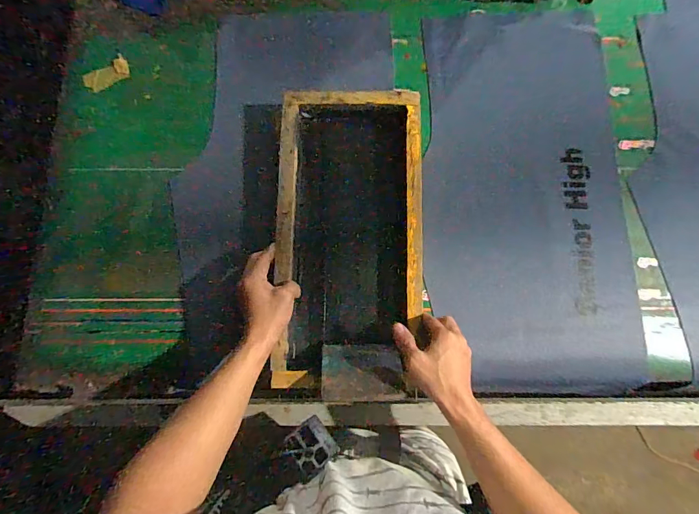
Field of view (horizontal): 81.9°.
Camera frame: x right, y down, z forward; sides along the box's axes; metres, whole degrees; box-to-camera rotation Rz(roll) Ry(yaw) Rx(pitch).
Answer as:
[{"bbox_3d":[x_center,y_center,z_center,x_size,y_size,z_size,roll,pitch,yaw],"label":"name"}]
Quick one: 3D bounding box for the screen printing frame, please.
[{"bbox_3d":[0.001,-0.030,0.610,0.210,0.054,0.456,1,82,0],"label":"screen printing frame"}]

